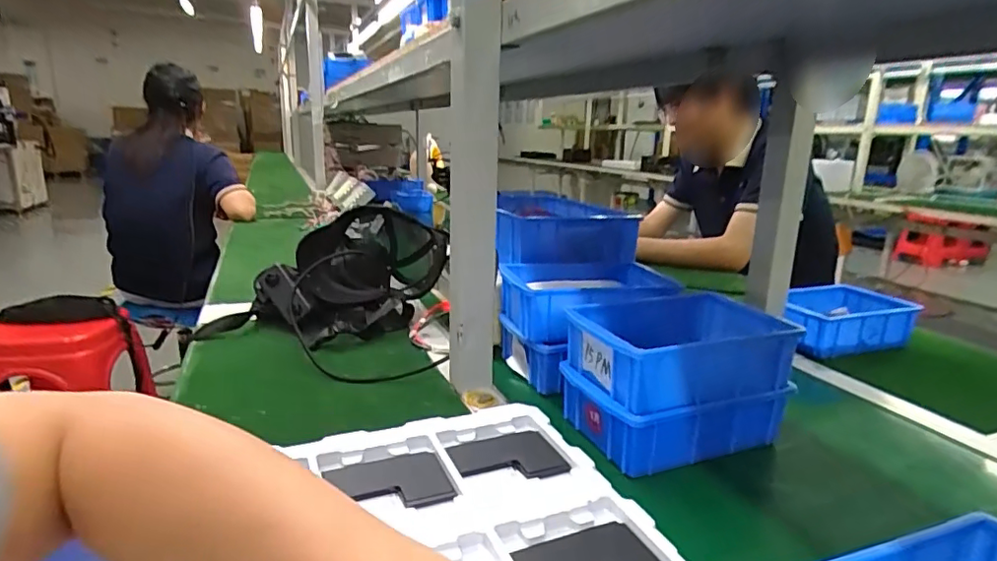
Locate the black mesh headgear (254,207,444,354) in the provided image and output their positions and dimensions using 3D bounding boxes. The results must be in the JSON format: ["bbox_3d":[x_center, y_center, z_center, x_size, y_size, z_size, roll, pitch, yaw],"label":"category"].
[{"bbox_3d":[-0.212,-0.018,0.889,0.198,0.147,0.288,12,18,34],"label":"black mesh headgear"}]

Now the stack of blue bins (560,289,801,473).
[{"bbox_3d":[0.179,0.094,0.571,0.196,0.113,0.137,-4,16,-21],"label":"stack of blue bins"}]

